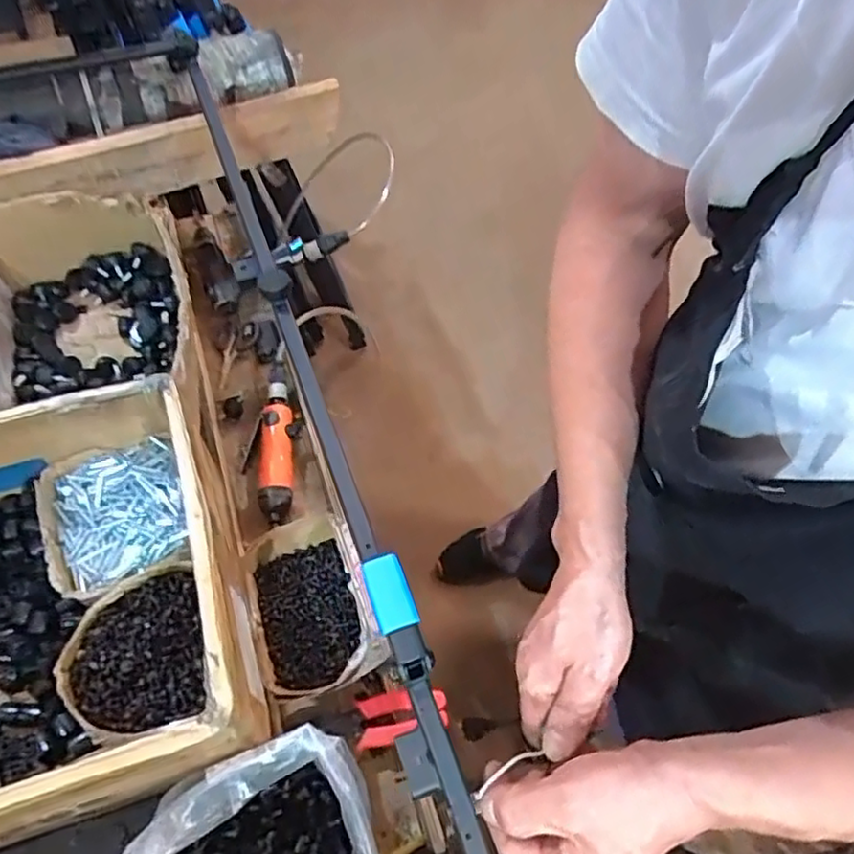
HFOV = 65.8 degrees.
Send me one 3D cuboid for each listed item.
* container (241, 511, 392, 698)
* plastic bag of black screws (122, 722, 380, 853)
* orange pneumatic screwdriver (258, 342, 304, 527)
[{"bbox_3d":[-0.121,0.181,0.676,0.116,0.068,0.169,-17,61,-13],"label":"container"},{"bbox_3d":[-0.135,0.330,0.523,0.179,0.132,0.128,-15,61,-12],"label":"plastic bag of black screws"},{"bbox_3d":[-0.190,0.006,0.851,0.047,0.042,0.246,0,59,-3],"label":"orange pneumatic screwdriver"}]

